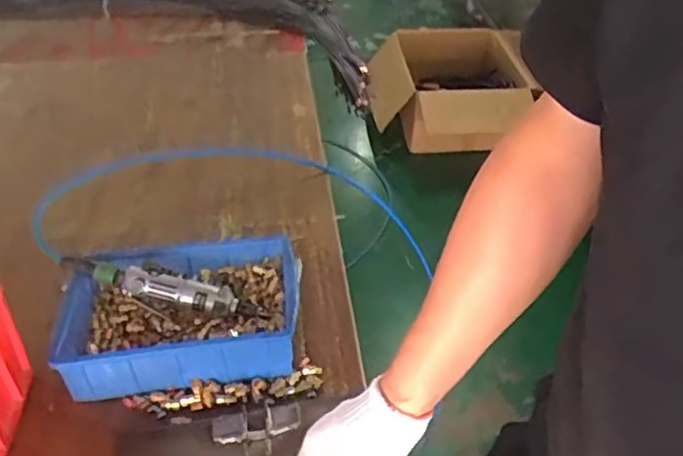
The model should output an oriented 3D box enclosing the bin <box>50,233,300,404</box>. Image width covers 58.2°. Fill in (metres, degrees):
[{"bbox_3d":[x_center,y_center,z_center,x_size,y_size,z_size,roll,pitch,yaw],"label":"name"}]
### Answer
[{"bbox_3d":[-0.212,0.116,0.820,0.307,0.079,0.203,-6,38,-8],"label":"bin"}]

